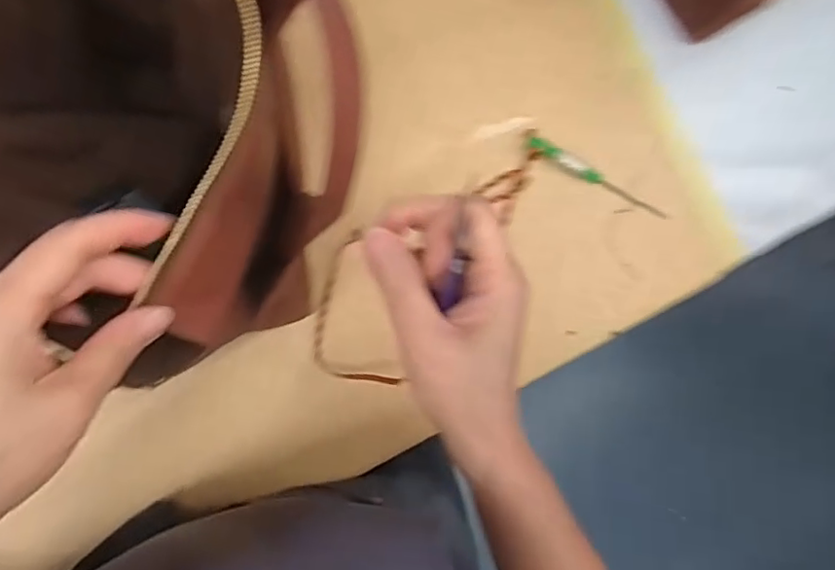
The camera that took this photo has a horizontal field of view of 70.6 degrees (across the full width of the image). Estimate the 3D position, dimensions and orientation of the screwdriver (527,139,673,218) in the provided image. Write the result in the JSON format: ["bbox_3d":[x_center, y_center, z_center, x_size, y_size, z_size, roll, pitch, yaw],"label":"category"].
[{"bbox_3d":[0.147,-0.087,0.482,0.123,0.013,0.018,32,86,-5],"label":"screwdriver"}]

